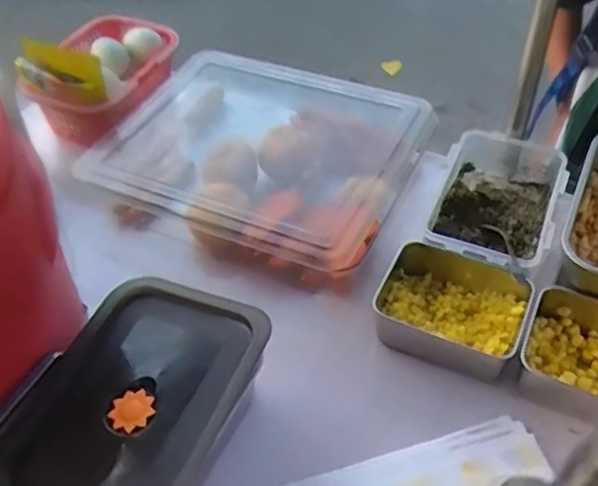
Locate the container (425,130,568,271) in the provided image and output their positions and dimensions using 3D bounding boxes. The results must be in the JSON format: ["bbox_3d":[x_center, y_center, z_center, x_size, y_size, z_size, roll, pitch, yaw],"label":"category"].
[{"bbox_3d":[0.219,-0.041,0.745,0.125,0.071,0.209,18,52,18],"label":"container"}]

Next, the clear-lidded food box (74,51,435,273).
[{"bbox_3d":[-0.043,-0.117,0.786,0.347,0.063,0.299,20,53,19],"label":"clear-lidded food box"}]

